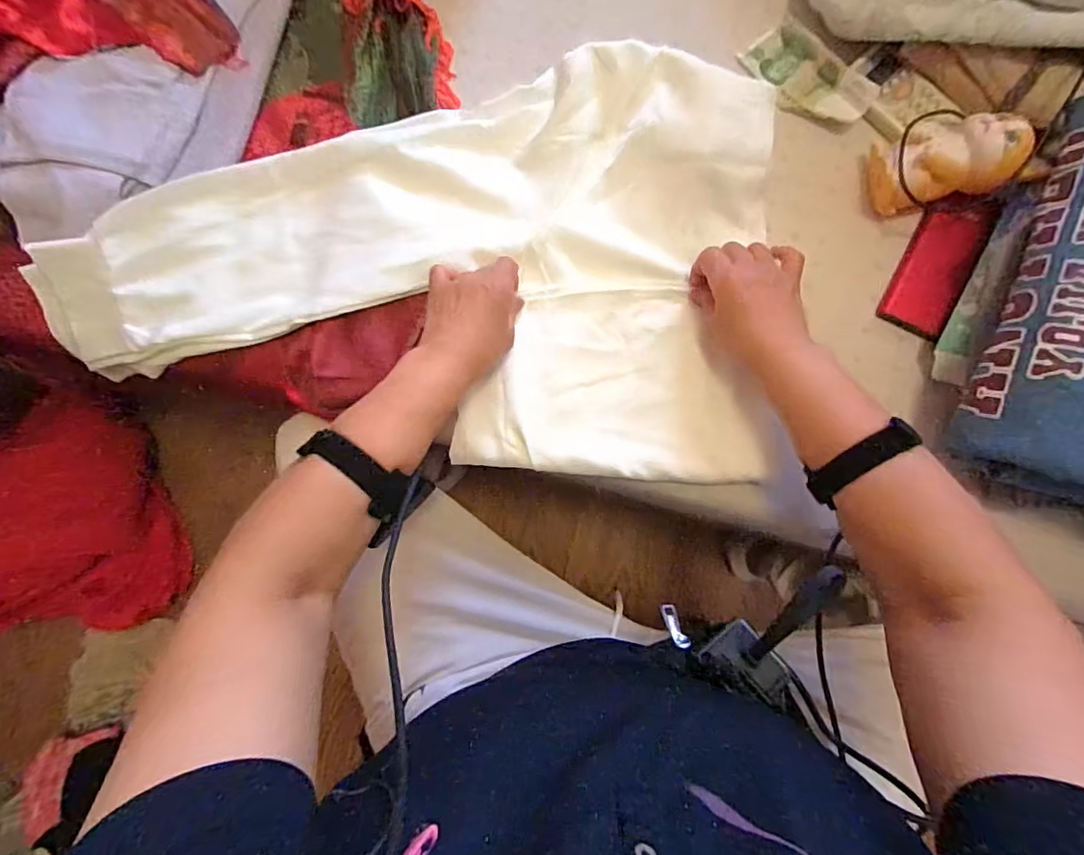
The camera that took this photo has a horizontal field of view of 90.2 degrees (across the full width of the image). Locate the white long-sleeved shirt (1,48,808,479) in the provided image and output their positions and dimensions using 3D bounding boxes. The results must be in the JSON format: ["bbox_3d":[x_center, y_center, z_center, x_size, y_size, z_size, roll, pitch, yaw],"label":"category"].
[{"bbox_3d":[-0.114,-0.142,0.498,0.644,0.042,0.381,-2,87,3],"label":"white long-sleeved shirt"}]

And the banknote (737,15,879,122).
[{"bbox_3d":[0.250,-0.329,0.502,0.057,0.022,0.123,-42,73,0],"label":"banknote"}]

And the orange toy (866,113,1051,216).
[{"bbox_3d":[0.347,-0.233,0.464,0.109,0.065,0.077,-7,86,2],"label":"orange toy"}]

